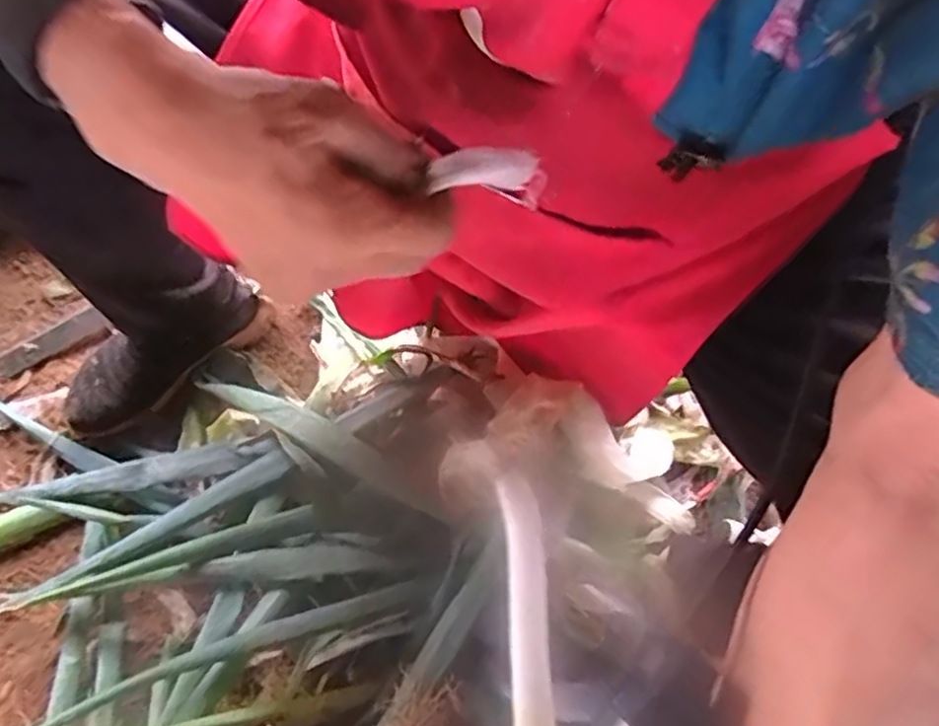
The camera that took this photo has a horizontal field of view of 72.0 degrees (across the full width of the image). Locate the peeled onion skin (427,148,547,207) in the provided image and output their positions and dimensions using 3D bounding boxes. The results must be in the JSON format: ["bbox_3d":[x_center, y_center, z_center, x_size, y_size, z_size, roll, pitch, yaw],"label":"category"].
[{"bbox_3d":[0.009,-0.082,0.278,0.049,0.010,0.020,2,77,-17],"label":"peeled onion skin"}]

